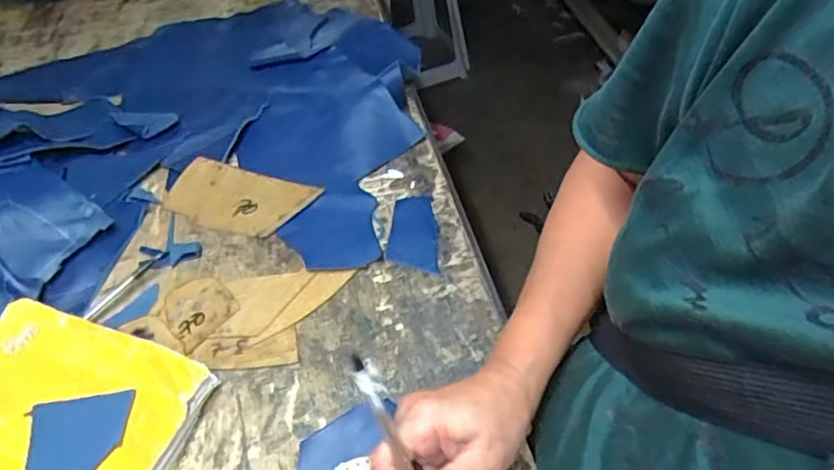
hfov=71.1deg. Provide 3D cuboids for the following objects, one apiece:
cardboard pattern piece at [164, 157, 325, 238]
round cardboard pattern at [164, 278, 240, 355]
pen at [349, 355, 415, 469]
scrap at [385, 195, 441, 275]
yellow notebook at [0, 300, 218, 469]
[{"bbox_3d":[-0.179,-0.038,0.590,0.145,0.010,0.077,18,61,17],"label":"cardboard pattern piece"},{"bbox_3d":[-0.188,0.062,0.505,0.055,0.005,0.067,-31,52,-23],"label":"round cardboard pattern"},{"bbox_3d":[-0.009,0.131,0.335,0.013,0.145,0.010,-25,19,-19],"label":"pen"},{"bbox_3d":[-0.004,-0.004,0.548,0.046,0.004,0.096,-1,46,3],"label":"scrap"},{"bbox_3d":[-0.264,0.131,0.427,0.202,0.026,0.138,15,49,17],"label":"yellow notebook"}]

